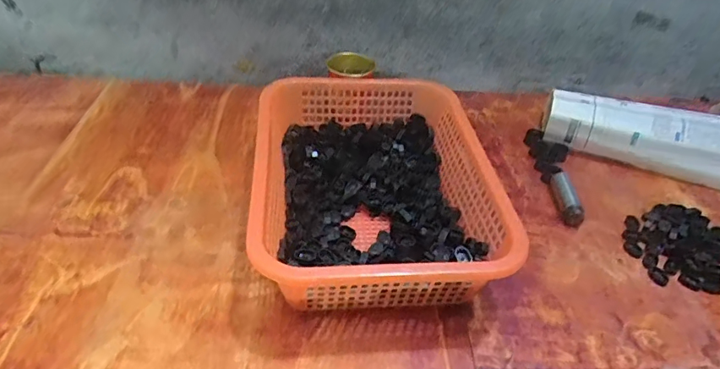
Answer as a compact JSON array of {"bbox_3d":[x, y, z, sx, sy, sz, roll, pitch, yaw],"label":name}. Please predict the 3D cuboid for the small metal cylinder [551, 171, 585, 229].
[{"bbox_3d":[0.258,0.014,0.613,0.019,0.026,0.084,1,41,-5],"label":"small metal cylinder"}]

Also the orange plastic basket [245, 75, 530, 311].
[{"bbox_3d":[0.013,0.000,0.555,0.245,0.090,0.328,-1,41,-7],"label":"orange plastic basket"}]

